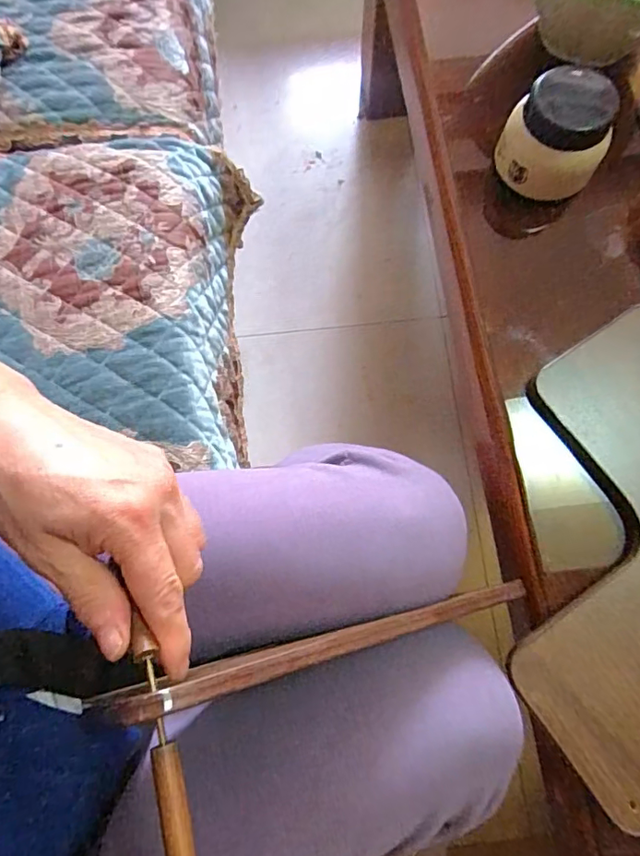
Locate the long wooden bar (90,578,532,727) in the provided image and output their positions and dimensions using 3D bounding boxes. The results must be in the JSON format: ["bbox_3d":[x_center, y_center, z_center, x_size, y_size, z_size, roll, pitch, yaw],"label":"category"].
[{"bbox_3d":[0.021,0.111,0.273,0.263,0.014,0.013,-1,72,-33],"label":"long wooden bar"}]

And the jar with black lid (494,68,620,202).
[{"bbox_3d":[0.200,-0.248,0.419,0.087,0.071,0.090,31,78,9],"label":"jar with black lid"}]

